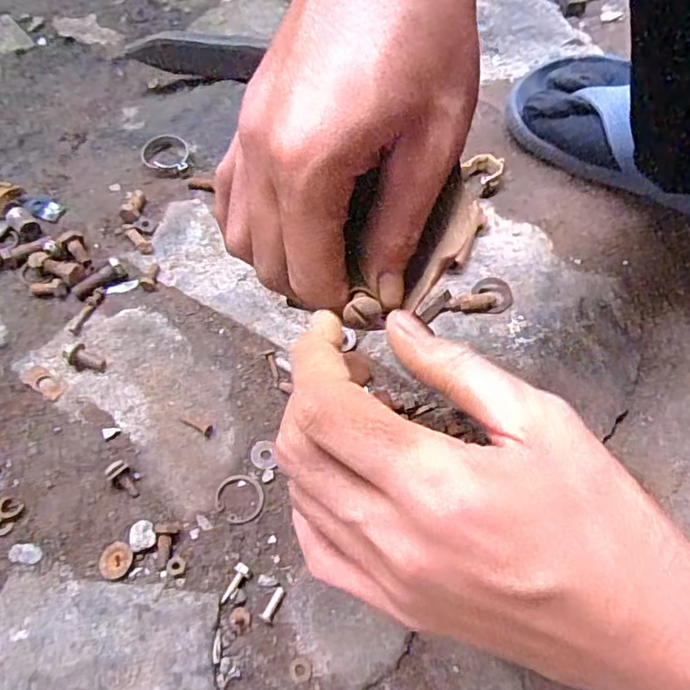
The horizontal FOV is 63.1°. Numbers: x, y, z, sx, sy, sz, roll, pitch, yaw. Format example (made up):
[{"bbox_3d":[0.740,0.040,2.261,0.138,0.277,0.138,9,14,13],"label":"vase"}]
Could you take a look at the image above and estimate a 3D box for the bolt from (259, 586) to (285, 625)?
[{"bbox_3d":[-0.038,0.139,0.302,0.007,0.004,0.019,24,63,12],"label":"bolt"}]

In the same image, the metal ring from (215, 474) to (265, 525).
[{"bbox_3d":[-0.063,0.091,0.334,0.029,0.004,0.027,0,61,-1],"label":"metal ring"}]

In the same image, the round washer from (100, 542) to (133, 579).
[{"bbox_3d":[-0.128,0.119,0.313,0.018,0.004,0.018,0,61,-1],"label":"round washer"}]

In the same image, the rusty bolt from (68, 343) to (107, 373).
[{"bbox_3d":[-0.169,0.010,0.367,0.023,0.011,0.016,34,66,17],"label":"rusty bolt"}]

